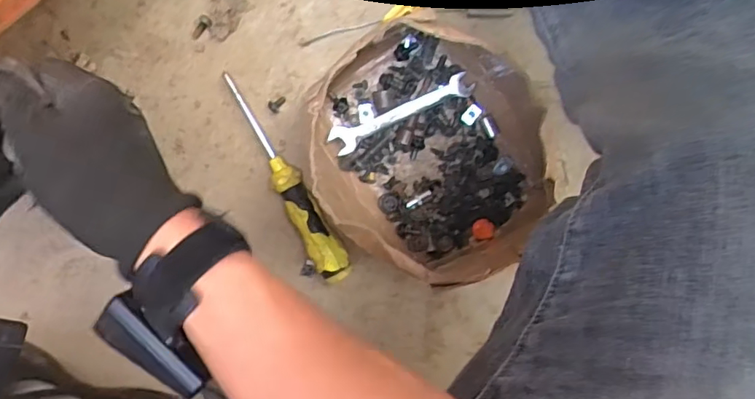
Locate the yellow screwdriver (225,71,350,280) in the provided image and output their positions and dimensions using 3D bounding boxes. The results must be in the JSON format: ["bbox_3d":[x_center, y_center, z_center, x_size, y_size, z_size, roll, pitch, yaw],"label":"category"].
[{"bbox_3d":[-0.081,-0.017,0.487,0.028,0.028,0.197,-30,96,1],"label":"yellow screwdriver"}]

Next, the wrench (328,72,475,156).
[{"bbox_3d":[0.020,-0.076,0.483,0.128,0.008,0.024,-25,96,0],"label":"wrench"}]

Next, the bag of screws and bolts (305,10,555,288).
[{"bbox_3d":[0.047,-0.044,0.453,0.193,0.097,0.204,-35,96,1],"label":"bag of screws and bolts"}]

